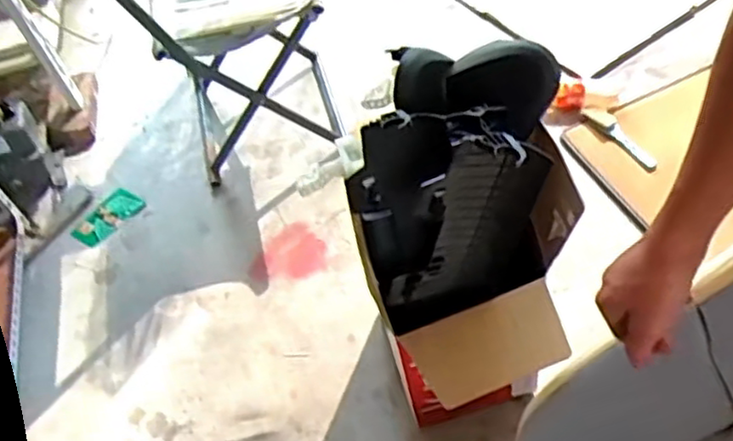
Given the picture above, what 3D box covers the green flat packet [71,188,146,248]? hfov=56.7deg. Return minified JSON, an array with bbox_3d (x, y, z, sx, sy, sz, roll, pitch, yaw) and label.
[{"bbox_3d":[-0.562,-0.007,1.473,0.070,0.013,0.154,44,67,10],"label":"green flat packet"}]

